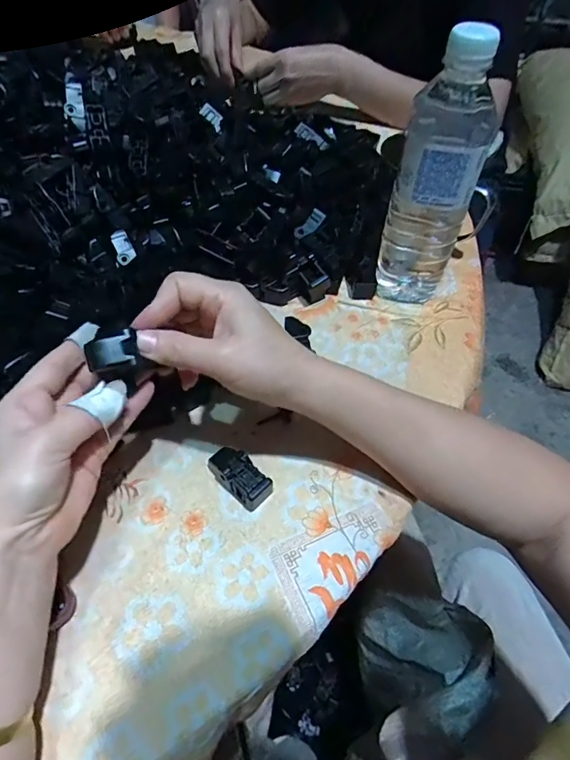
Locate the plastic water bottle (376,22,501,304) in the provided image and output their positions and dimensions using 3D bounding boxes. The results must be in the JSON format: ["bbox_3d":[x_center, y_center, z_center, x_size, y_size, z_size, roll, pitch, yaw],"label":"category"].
[{"bbox_3d":[0.123,-0.161,0.380,0.061,0.203,0.064,18,57,11],"label":"plastic water bottle"}]

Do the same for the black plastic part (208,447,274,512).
[{"bbox_3d":[-0.032,0.067,0.330,0.049,0.020,0.024,37,62,22],"label":"black plastic part"}]

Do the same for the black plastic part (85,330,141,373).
[{"bbox_3d":[-0.098,-0.017,0.267,0.025,0.012,0.020,-9,97,-6],"label":"black plastic part"}]

